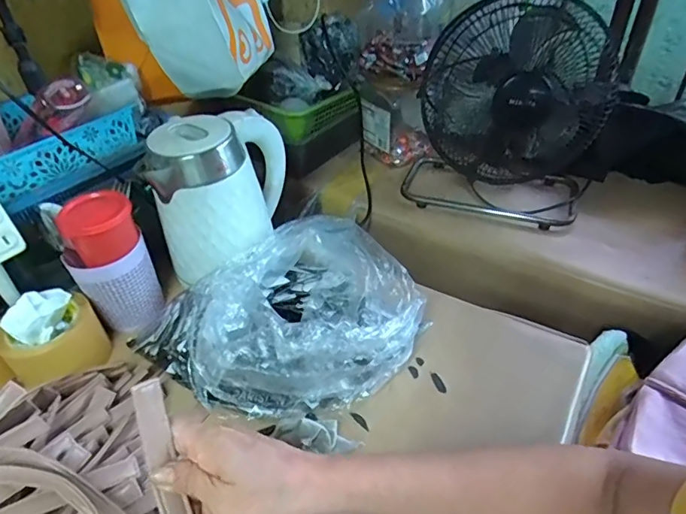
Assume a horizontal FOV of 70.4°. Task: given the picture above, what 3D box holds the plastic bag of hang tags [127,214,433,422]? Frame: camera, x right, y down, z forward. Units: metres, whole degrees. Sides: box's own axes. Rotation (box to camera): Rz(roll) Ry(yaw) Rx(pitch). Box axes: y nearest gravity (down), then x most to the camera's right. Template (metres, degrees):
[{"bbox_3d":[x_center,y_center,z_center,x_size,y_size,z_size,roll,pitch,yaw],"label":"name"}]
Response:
[{"bbox_3d":[-0.061,0.059,0.570,0.282,0.099,0.262,26,48,30],"label":"plastic bag of hang tags"}]

